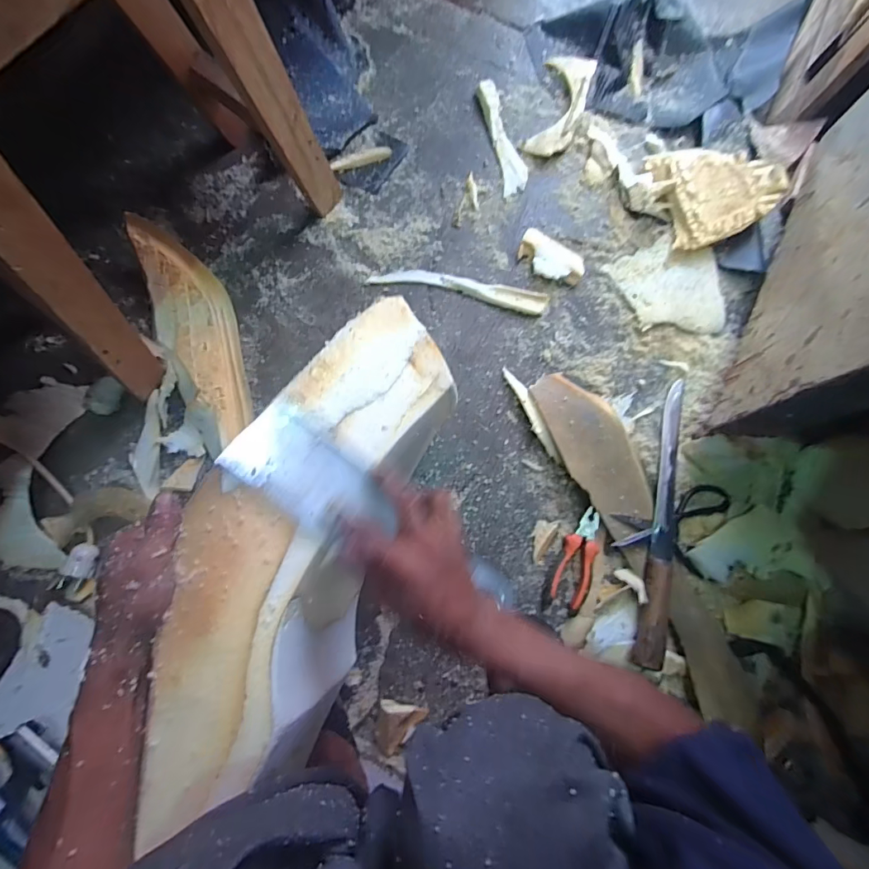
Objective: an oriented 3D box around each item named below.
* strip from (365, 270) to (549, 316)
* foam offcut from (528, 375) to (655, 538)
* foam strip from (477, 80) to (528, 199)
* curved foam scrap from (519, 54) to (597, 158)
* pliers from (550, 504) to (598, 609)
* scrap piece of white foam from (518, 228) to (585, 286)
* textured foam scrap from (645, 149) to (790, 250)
[{"bbox_3d":[0.041,-0.243,0.716,0.292,0.014,0.043,12,80,1],"label":"strip"},{"bbox_3d":[0.247,0.020,0.664,0.114,0.032,0.259,-22,82,-5],"label":"foam offcut"},{"bbox_3d":[0.123,-0.533,0.778,0.049,0.013,0.224,-12,81,-4],"label":"foam strip"},{"bbox_3d":[0.227,-0.597,0.784,0.084,0.027,0.214,17,80,1],"label":"curved foam scrap"},{"bbox_3d":[0.209,0.176,0.626,0.048,0.014,0.139,22,80,2],"label":"pliers"},{"bbox_3d":[0.194,-0.291,0.730,0.115,0.023,0.064,31,81,4],"label":"scrap piece of white foam"},{"bbox_3d":[0.459,-0.406,0.717,0.171,0.064,0.186,-16,81,-4],"label":"textured foam scrap"}]

